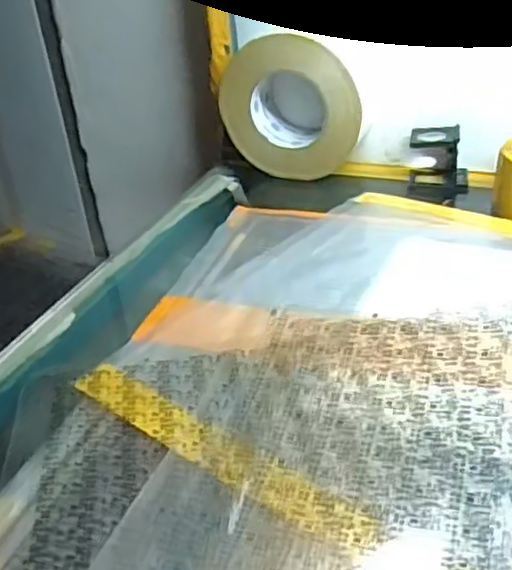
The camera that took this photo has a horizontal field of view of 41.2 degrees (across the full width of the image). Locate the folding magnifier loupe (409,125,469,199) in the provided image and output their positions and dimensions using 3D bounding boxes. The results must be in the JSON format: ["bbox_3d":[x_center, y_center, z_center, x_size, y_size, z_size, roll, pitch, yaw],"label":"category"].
[{"bbox_3d":[0.175,-0.123,0.652,0.056,0.052,0.055,1,32,12],"label":"folding magnifier loupe"}]

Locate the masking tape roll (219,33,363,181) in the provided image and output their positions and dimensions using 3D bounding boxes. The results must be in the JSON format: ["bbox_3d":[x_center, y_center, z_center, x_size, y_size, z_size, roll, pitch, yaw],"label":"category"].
[{"bbox_3d":[0.038,-0.175,0.671,0.144,0.127,0.046,9,35,23],"label":"masking tape roll"}]

